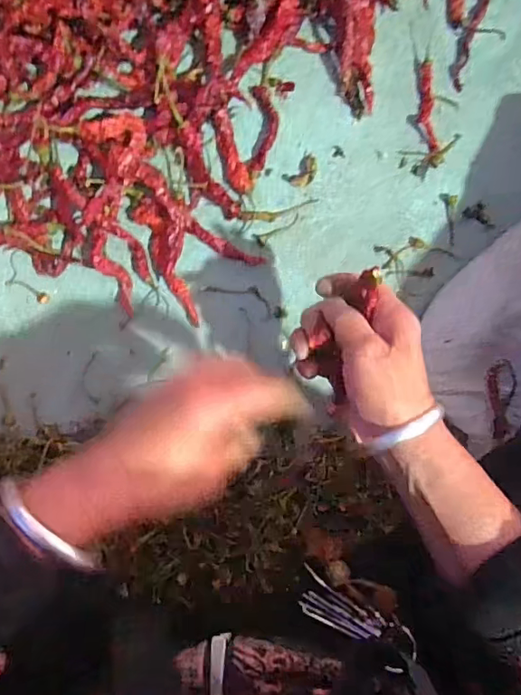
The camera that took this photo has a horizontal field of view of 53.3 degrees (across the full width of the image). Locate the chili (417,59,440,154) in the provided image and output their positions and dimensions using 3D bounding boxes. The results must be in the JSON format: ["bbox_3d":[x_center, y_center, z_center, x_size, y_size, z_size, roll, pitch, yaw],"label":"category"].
[{"bbox_3d":[0.151,-0.217,0.470,0.017,0.007,0.081,-3,89,-4],"label":"chili"}]

